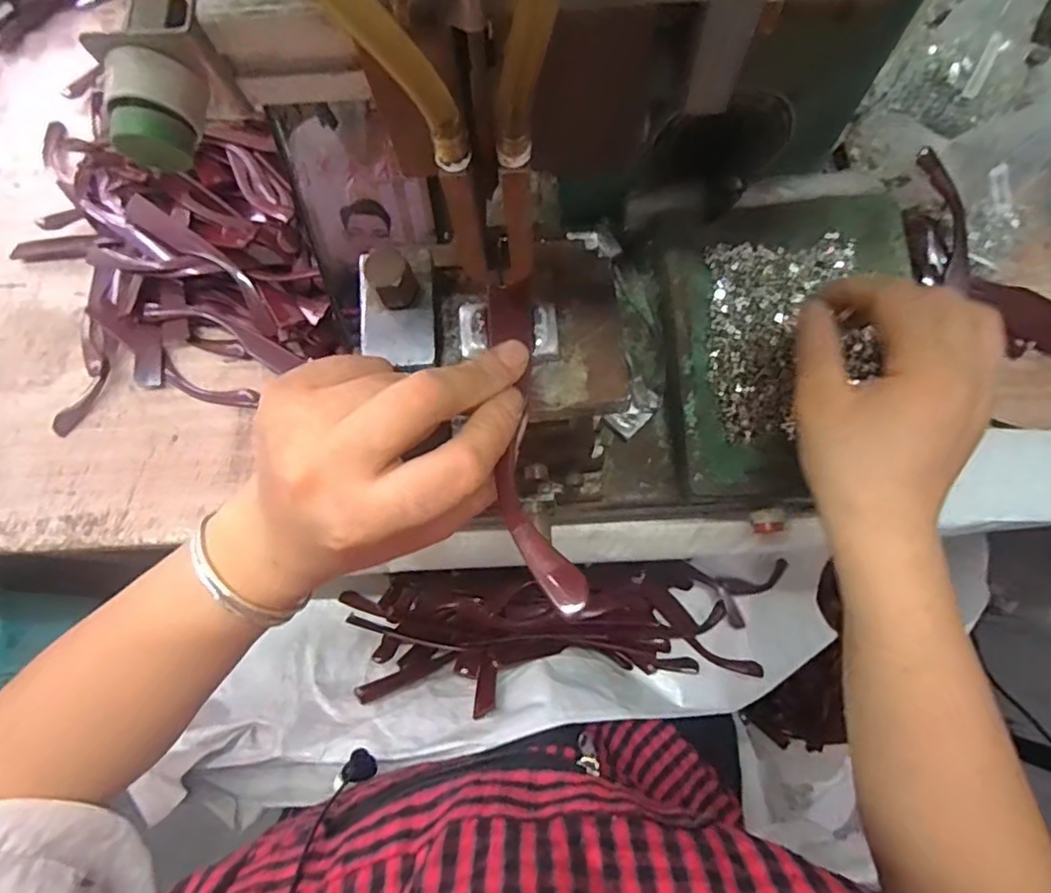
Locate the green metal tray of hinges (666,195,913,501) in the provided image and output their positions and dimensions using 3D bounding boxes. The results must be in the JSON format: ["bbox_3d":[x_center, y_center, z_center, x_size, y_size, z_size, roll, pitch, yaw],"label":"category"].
[{"bbox_3d":[0.174,-0.066,0.401,0.158,0.023,0.201,1,75,1],"label":"green metal tray of hinges"}]

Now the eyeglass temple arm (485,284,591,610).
[{"bbox_3d":[0.002,-0.005,0.238,0.028,0.010,0.137,-4,67,-1],"label":"eyeglass temple arm"}]

